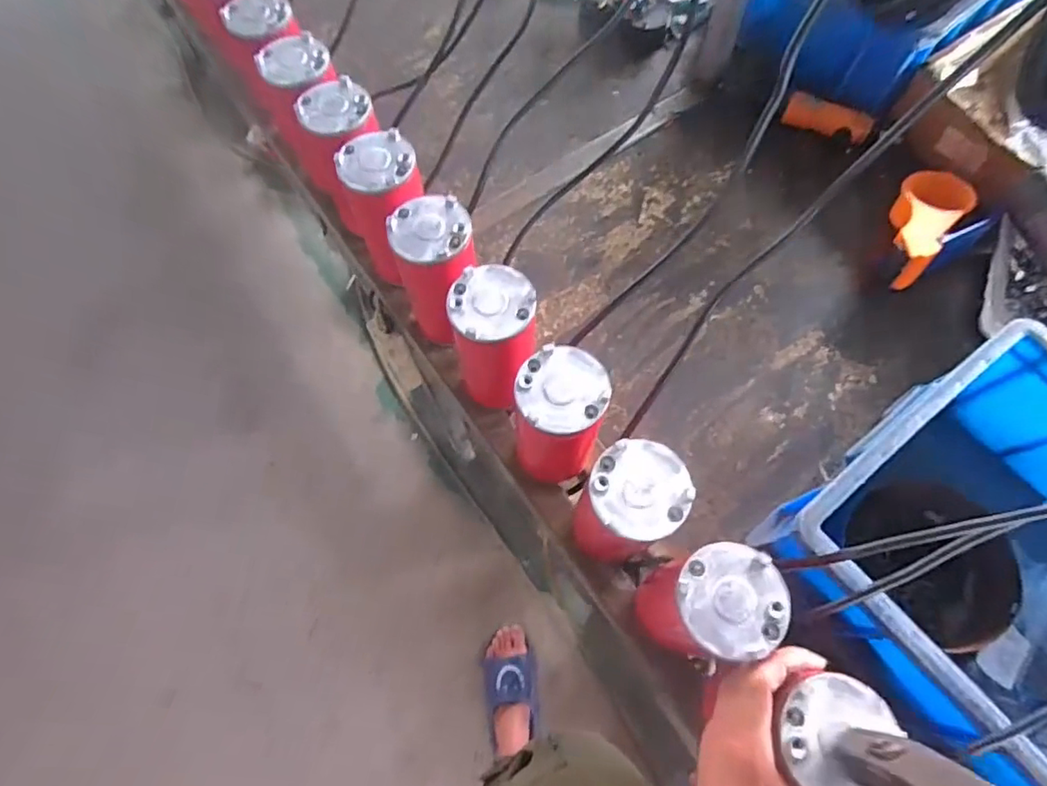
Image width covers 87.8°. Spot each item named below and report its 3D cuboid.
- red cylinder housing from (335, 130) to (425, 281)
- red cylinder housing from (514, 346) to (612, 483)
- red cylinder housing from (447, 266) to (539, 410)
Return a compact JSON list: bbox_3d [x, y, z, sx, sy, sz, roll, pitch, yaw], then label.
[{"bbox_3d":[-0.145,-0.202,0.609,0.082,0.161,0.074,-5,69,0],"label":"red cylinder housing"},{"bbox_3d":[0.032,0.031,0.516,0.078,0.177,0.086,5,69,4],"label":"red cylinder housing"},{"bbox_3d":[-0.026,-0.052,0.531,0.077,0.142,0.086,-5,68,1],"label":"red cylinder housing"}]

